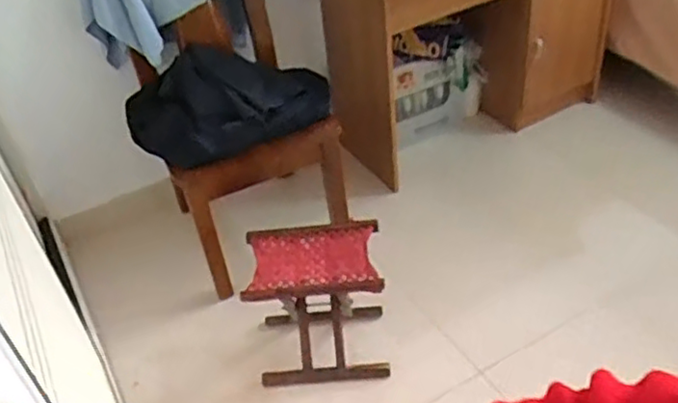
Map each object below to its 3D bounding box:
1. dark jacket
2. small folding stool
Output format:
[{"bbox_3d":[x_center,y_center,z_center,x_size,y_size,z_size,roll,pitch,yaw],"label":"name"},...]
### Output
[{"bbox_3d":[-0.285,-0.278,1.870,0.542,0.186,0.373,-25,43,-21],"label":"dark jacket"},{"bbox_3d":[-0.048,0.251,1.642,0.311,0.319,0.227,-4,40,3],"label":"small folding stool"}]

